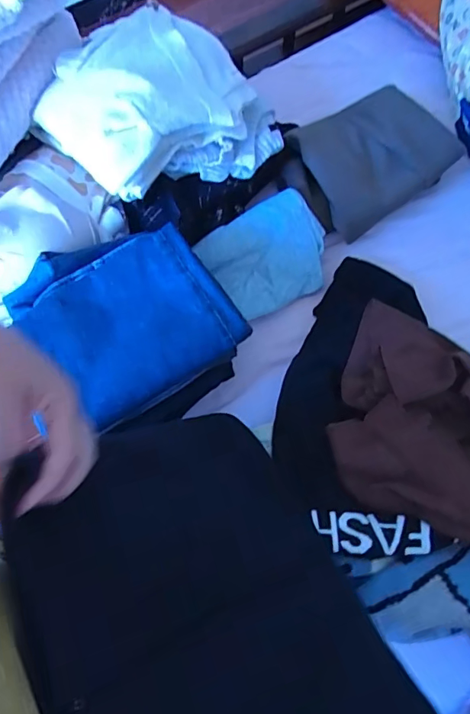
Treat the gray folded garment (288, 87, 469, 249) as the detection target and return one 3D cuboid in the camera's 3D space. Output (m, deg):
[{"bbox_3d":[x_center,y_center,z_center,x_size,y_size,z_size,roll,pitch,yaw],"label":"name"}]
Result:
[{"bbox_3d":[0.226,-0.327,0.782,0.225,0.074,0.191,-32,92,-11],"label":"gray folded garment"}]

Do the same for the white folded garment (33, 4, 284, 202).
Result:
[{"bbox_3d":[-0.103,-0.330,0.651,0.252,0.131,0.223,-41,74,-11],"label":"white folded garment"}]

